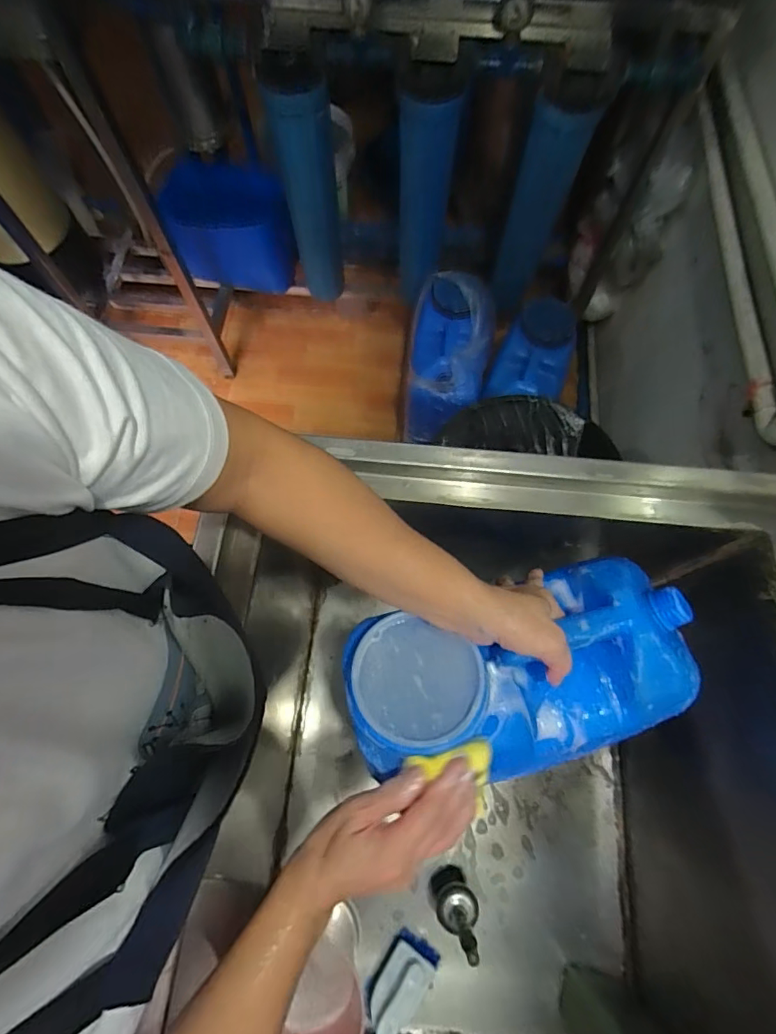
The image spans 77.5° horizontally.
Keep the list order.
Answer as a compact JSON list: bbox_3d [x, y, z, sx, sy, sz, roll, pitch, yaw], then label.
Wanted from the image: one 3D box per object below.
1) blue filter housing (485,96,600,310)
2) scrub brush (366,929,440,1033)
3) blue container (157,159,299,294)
[{"bbox_3d":[0.312,-0.621,1.057,0.113,0.487,0.127,12,70,5],"label":"blue filter housing"},{"bbox_3d":[0.017,0.621,0.638,0.071,0.065,0.102,31,73,12],"label":"scrub brush"},{"bbox_3d":[-0.389,-0.740,1.278,0.314,0.263,0.176,3,69,2],"label":"blue container"}]

